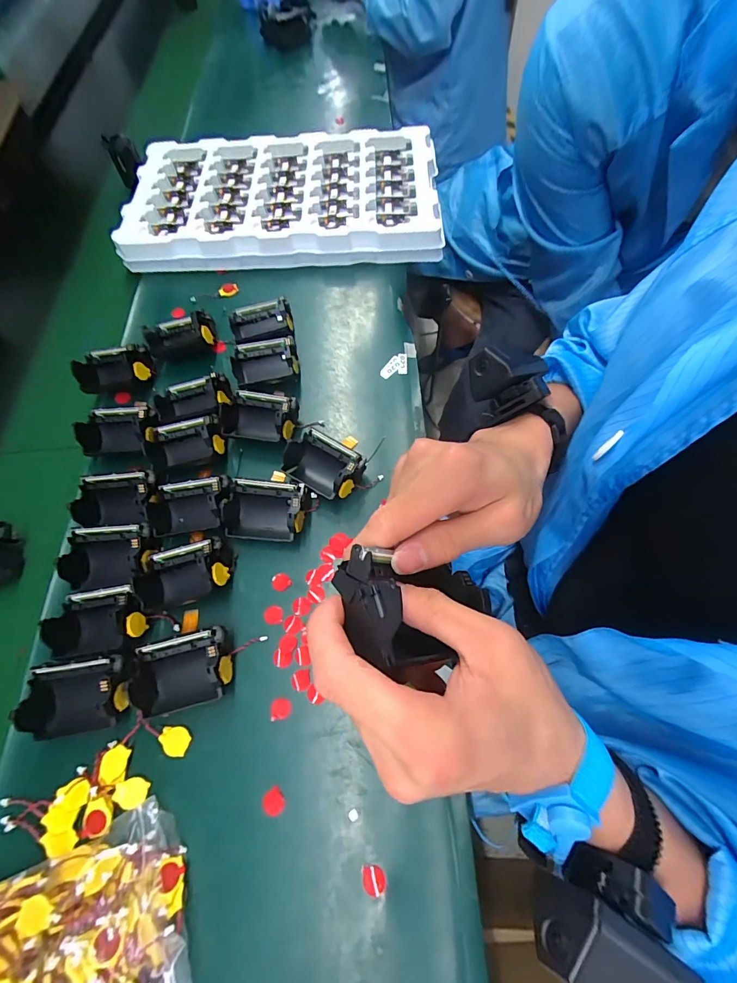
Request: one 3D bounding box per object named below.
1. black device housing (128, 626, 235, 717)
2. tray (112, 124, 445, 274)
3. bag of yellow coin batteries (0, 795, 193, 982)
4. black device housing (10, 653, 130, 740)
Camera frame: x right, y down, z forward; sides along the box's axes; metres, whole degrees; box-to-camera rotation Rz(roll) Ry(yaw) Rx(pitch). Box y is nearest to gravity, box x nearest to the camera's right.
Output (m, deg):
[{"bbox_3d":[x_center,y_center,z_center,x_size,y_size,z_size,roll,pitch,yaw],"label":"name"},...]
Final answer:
[{"bbox_3d":[-0.150,0.144,0.318,0.079,0.037,0.054,-15,66,-4],"label":"black device housing"},{"bbox_3d":[-0.128,-0.436,0.585,0.450,0.059,0.263,-3,66,3],"label":"tray"},{"bbox_3d":[-0.205,0.298,0.252,0.165,0.032,0.103,-26,67,-7],"label":"bag of yellow coin batteries"},{"bbox_3d":[-0.231,0.162,0.316,0.080,0.032,0.053,-9,66,-2],"label":"black device housing"}]

